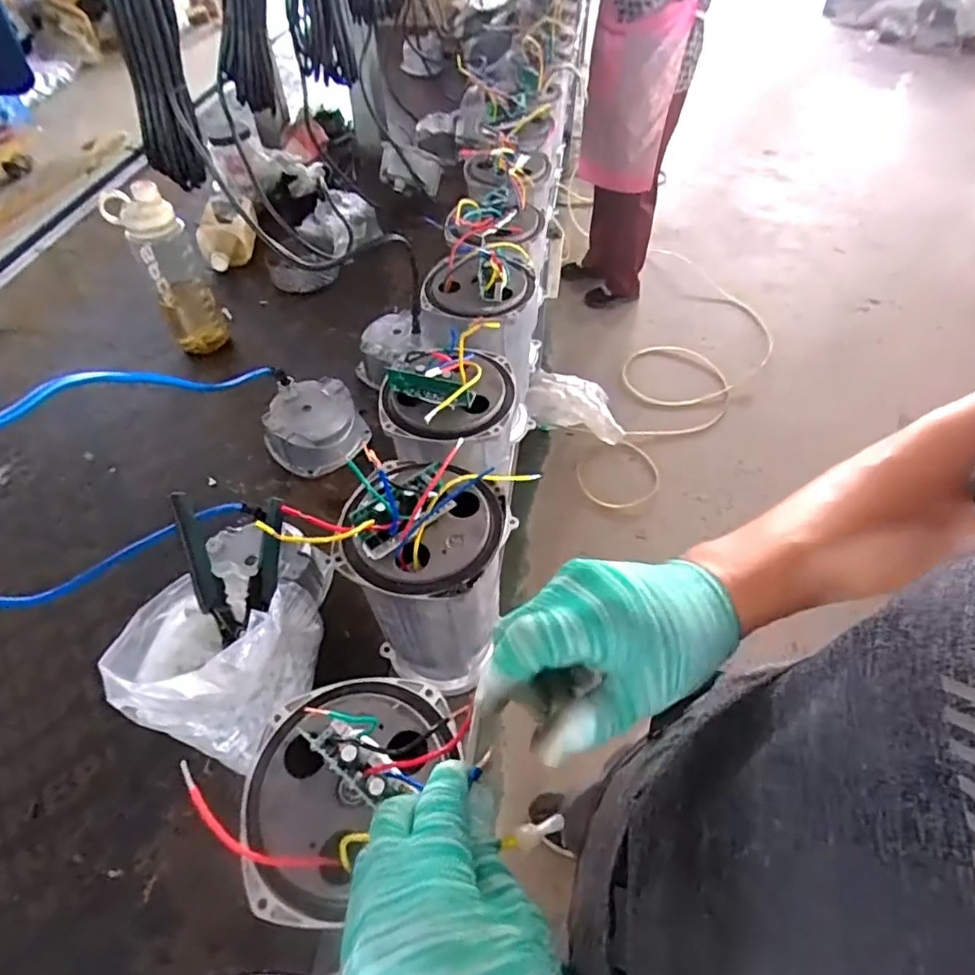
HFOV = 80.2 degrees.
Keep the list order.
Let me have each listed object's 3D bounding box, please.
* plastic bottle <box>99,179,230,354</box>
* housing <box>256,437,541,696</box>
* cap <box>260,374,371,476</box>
[{"bbox_3d":[-0.500,-0.338,0.917,0.093,0.260,0.081,-29,57,-20],"label":"plastic bottle"},{"bbox_3d":[-0.053,0.087,0.545,0.130,0.246,0.133,24,56,19],"label":"housing"},{"bbox_3d":[-0.243,-0.085,0.812,0.116,0.084,0.117,0,52,0],"label":"cap"}]

